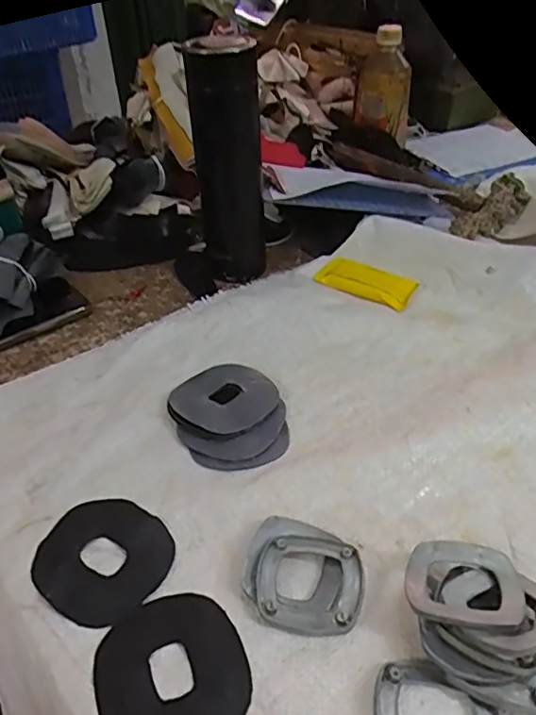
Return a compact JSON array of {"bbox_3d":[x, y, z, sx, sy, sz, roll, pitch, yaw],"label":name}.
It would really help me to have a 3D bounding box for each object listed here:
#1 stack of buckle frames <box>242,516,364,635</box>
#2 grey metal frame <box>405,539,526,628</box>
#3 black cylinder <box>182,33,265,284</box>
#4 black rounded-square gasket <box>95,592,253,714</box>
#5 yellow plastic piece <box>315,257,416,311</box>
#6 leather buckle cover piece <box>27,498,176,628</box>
[{"bbox_3d":[0.022,0.129,0.342,0.069,0.011,0.067,7,40,10],"label":"stack of buckle frames"},{"bbox_3d":[0.110,0.126,0.318,0.061,0.006,0.058,3,27,14],"label":"grey metal frame"},{"bbox_3d":[-0.037,-0.192,0.567,0.060,0.221,0.053,-10,40,-11],"label":"black cylinder"},{"bbox_3d":[-0.051,0.166,0.302,0.076,0.005,0.080,-19,43,-21],"label":"black rounded-square gasket"},{"bbox_3d":[0.101,-0.080,0.589,0.099,0.009,0.051,21,44,25],"label":"yellow plastic piece"},{"bbox_3d":[-0.102,0.124,0.355,0.081,0.004,0.075,25,46,28],"label":"leather buckle cover piece"}]

